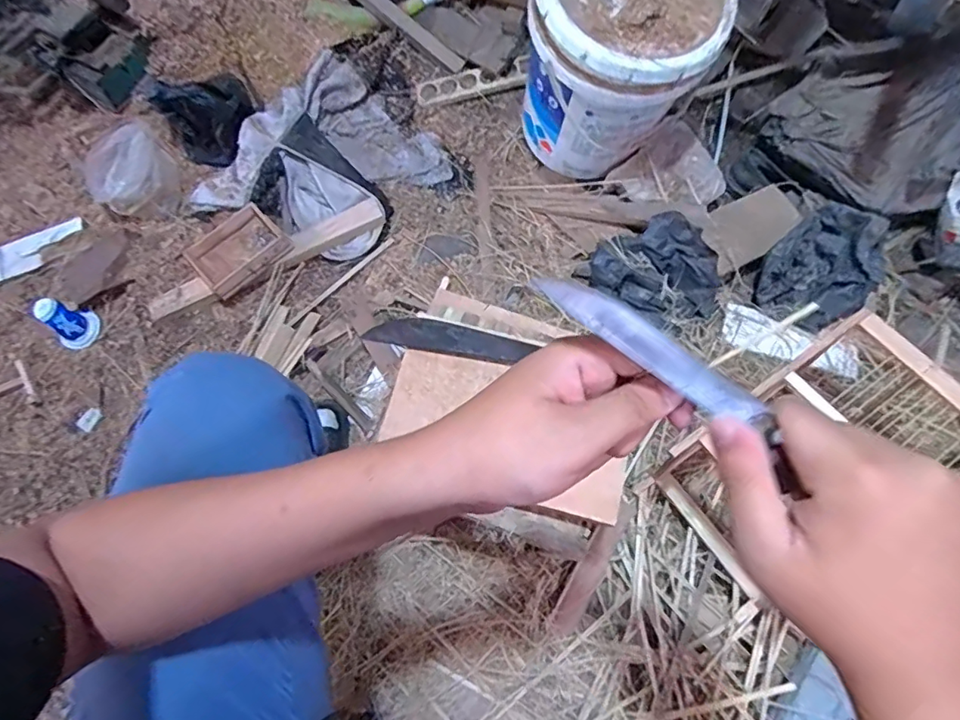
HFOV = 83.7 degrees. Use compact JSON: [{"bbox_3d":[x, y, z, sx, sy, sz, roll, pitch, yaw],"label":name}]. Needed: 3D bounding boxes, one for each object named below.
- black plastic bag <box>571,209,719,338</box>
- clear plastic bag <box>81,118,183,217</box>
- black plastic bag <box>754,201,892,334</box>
[{"bbox_3d":[0.316,-0.157,0.960,0.232,0.075,0.190,29,72,12],"label":"black plastic bag"},{"bbox_3d":[-0.656,-0.348,1.010,0.157,0.073,0.173,-35,72,-11],"label":"clear plastic bag"},{"bbox_3d":[0.600,-0.158,0.929,0.208,0.093,0.165,-33,71,-11],"label":"black plastic bag"}]

